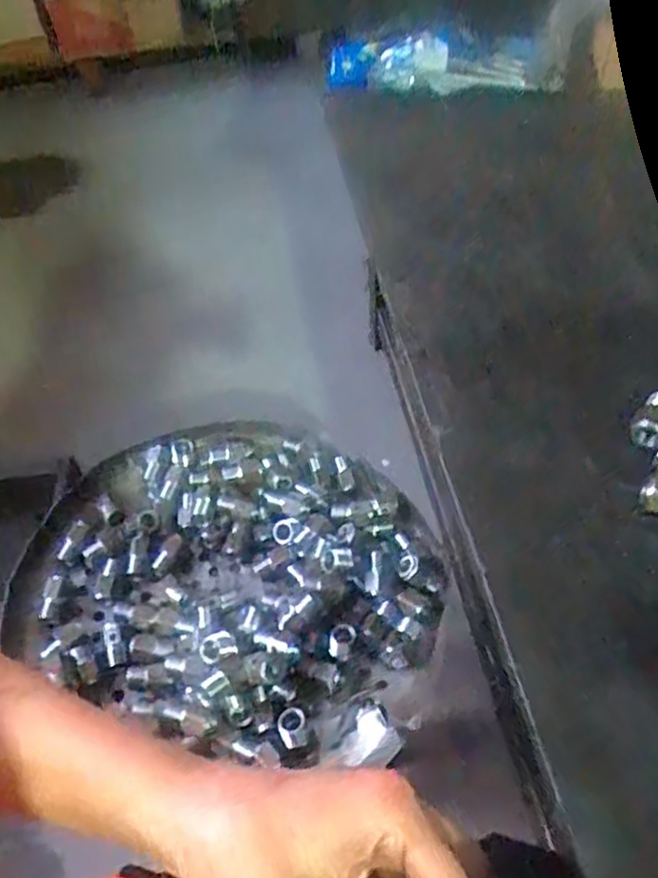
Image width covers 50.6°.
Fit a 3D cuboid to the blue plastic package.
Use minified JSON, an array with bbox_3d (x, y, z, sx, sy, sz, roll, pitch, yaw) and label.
[{"bbox_3d":[0.124,-0.411,0.760,0.246,0.063,0.037,-2,52,2],"label":"blue plastic package"}]

